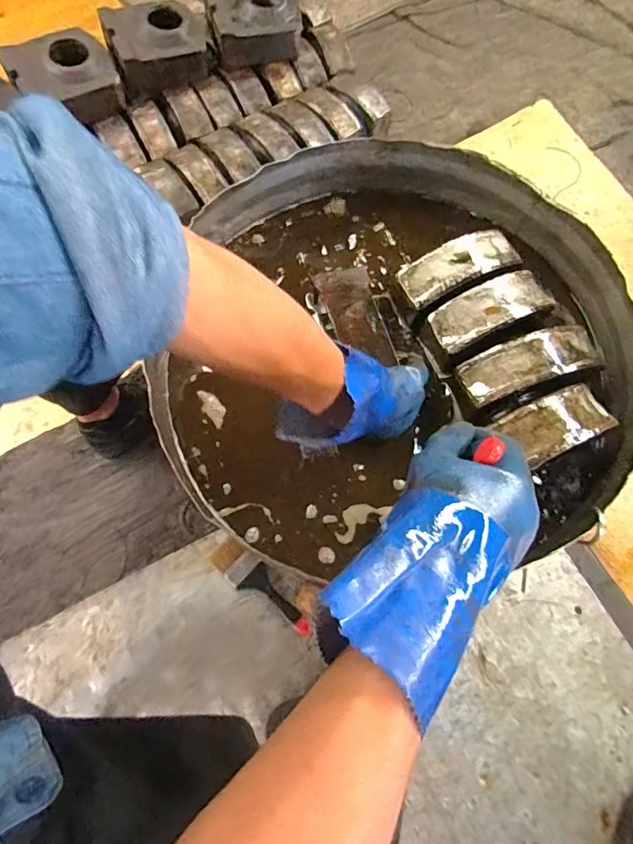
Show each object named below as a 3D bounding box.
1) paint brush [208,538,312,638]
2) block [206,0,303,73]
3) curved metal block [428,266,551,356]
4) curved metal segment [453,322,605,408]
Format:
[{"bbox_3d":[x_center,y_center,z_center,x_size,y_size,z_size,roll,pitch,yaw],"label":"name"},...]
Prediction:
[{"bbox_3d":[-0.089,0.276,0.787,0.203,0.017,0.056,36,73,10],"label":"paint brush"},{"bbox_3d":[-0.134,-0.853,1.011,0.189,0.090,0.147,-9,71,-6],"label":"block"},{"bbox_3d":[0.216,-0.140,0.573,0.153,0.023,0.062,-26,74,-11],"label":"curved metal block"},{"bbox_3d":[0.257,-0.071,0.550,0.170,0.032,0.063,-16,72,-8],"label":"curved metal segment"}]

